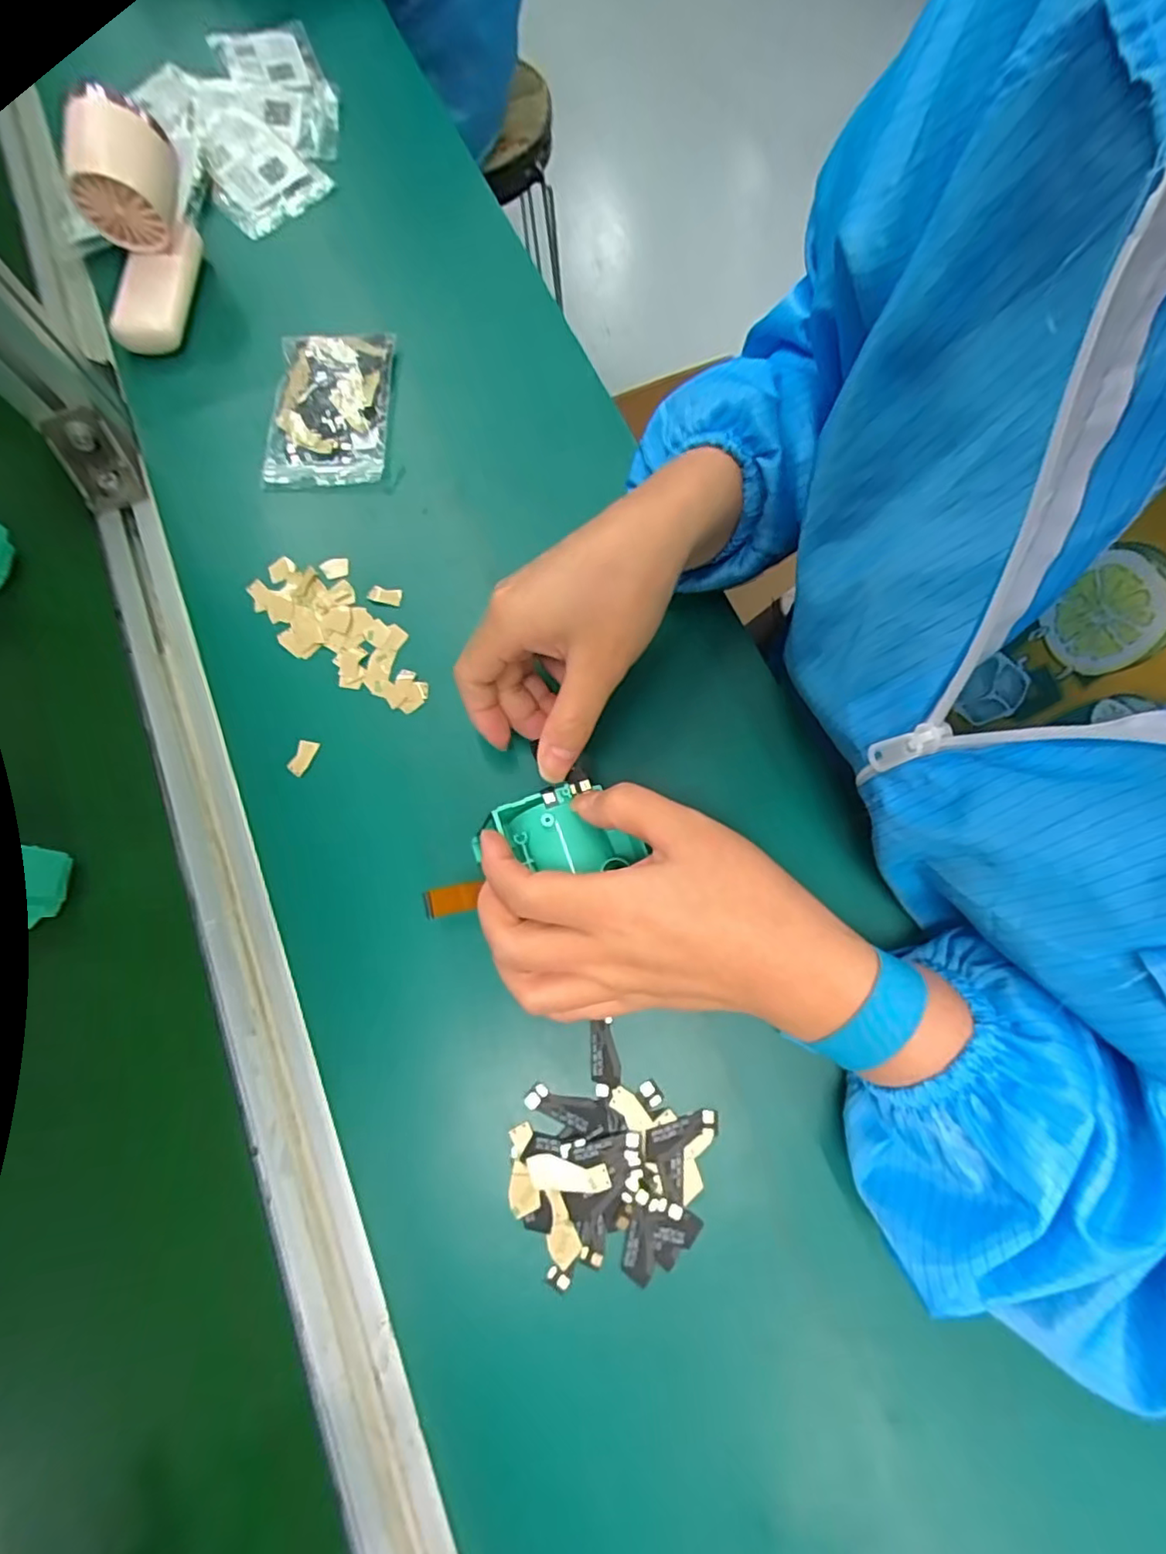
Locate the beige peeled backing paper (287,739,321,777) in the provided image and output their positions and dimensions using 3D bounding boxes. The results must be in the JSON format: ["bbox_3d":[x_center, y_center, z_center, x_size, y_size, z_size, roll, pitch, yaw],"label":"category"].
[{"bbox_3d":[-0.156,-0.011,0.343,0.011,0.004,0.021,21,75,6],"label":"beige peeled backing paper"}]

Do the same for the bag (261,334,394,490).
[{"bbox_3d":[-0.163,-0.236,0.397,0.073,0.021,0.107,0,74,0],"label":"bag"}]

